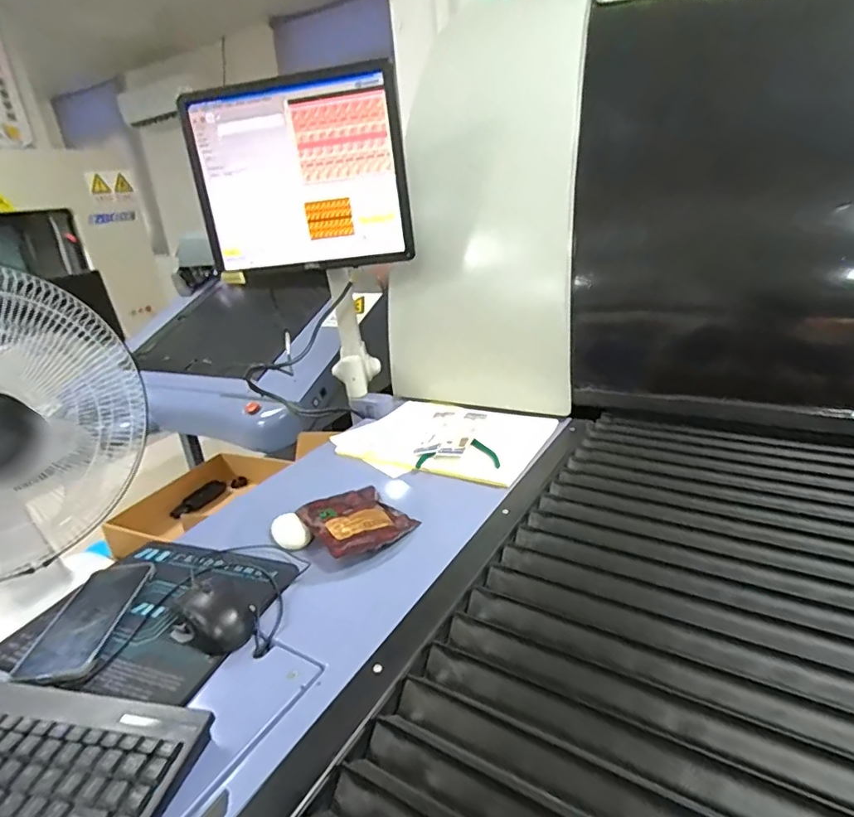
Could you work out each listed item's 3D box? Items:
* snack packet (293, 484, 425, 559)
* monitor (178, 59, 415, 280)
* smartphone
[{"bbox_3d":[-0.095,0.150,0.717,0.120,0.023,0.148,-19,24,-28],"label":"snack packet"},{"bbox_3d":[-0.219,-0.395,0.915,0.372,0.292,0.045,-4,22,8],"label":"monitor"},{"bbox_3d":[-0.355,0.222,0.557,0.075,0.014,0.165,-7,21,0],"label":"smartphone"}]

